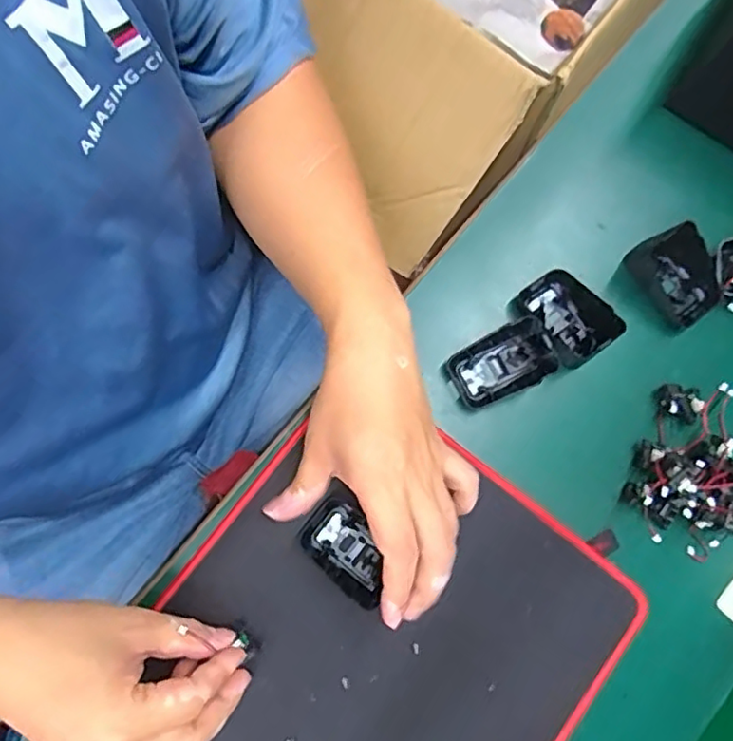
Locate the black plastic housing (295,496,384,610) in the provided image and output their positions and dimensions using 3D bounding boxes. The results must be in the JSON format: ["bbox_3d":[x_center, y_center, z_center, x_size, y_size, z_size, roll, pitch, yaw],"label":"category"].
[{"bbox_3d":[-0.012,0.123,0.409,0.069,0.014,0.042,44,82,8],"label":"black plastic housing"}]

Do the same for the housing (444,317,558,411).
[{"bbox_3d":[0.098,-0.004,0.433,0.070,0.031,0.044,-25,80,-5],"label":"housing"}]

